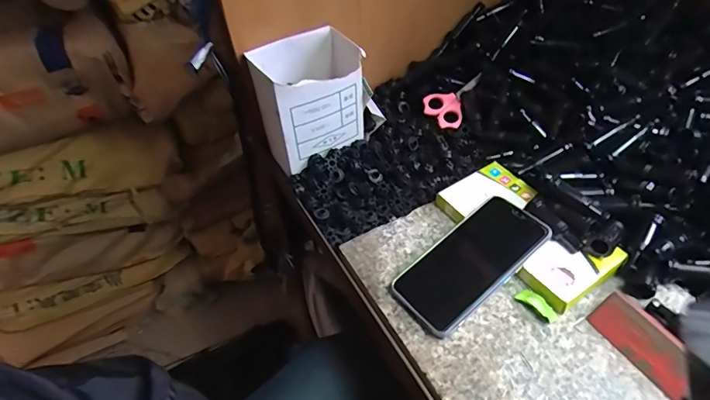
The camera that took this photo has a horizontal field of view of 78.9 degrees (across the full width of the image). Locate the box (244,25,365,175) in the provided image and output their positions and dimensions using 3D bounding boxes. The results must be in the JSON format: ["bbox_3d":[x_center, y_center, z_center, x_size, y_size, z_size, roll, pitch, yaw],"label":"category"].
[{"bbox_3d":[-0.046,-0.134,0.554,0.143,0.130,0.088,-27,49,-18],"label":"box"}]

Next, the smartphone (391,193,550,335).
[{"bbox_3d":[0.113,0.060,0.423,0.150,0.015,0.075,-38,47,-14],"label":"smartphone"}]

